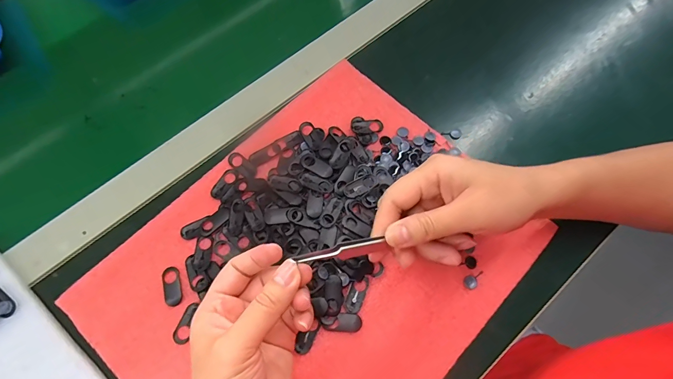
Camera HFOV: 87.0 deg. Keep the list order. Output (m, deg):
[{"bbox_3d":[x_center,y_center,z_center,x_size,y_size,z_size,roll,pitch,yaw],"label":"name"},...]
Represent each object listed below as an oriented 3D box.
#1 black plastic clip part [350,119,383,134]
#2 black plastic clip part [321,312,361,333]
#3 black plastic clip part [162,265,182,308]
[{"bbox_3d":[0.030,-0.061,0.345,0.031,0.004,0.015,-3,70,-1],"label":"black plastic clip part"},{"bbox_3d":[0.004,0.106,0.286,0.032,0.007,0.015,7,70,3],"label":"black plastic clip part"},{"bbox_3d":[-0.137,0.080,0.295,0.016,0.004,0.032,-14,70,-5],"label":"black plastic clip part"}]

